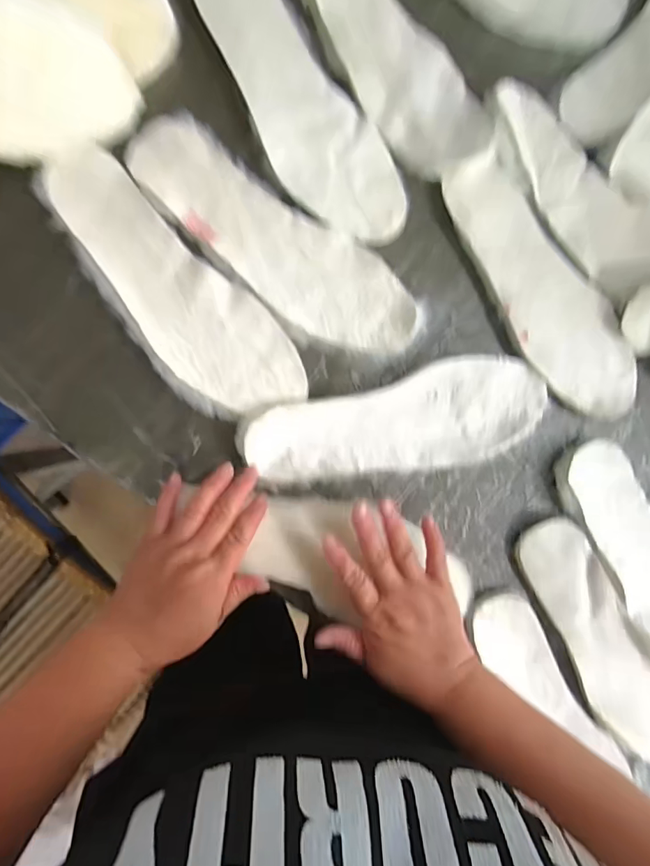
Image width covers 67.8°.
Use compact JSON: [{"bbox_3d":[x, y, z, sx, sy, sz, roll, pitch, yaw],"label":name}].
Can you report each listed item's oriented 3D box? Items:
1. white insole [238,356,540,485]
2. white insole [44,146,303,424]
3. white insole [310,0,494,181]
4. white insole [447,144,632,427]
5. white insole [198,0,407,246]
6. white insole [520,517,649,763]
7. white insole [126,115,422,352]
[{"bbox_3d":[0.069,-0.007,0.433,0.274,0.025,0.089,-14,93,-5],"label":"white insole"},{"bbox_3d":[-0.131,-0.117,0.408,0.094,0.010,0.262,-42,95,-3],"label":"white insole"},{"bbox_3d":[0.047,-0.350,0.422,0.090,0.012,0.262,-35,95,-4],"label":"white insole"},{"bbox_3d":[0.203,-0.130,0.445,0.089,0.011,0.269,-35,95,-4],"label":"white insole"},{"bbox_3d":[-0.025,-0.281,0.414,0.089,0.010,0.267,-38,95,-4],"label":"white insole"},{"bbox_3d":[0.277,0.213,0.467,0.083,0.021,0.284,-36,95,-4],"label":"white insole"},{"bbox_3d":[-0.042,-0.164,0.419,0.279,0.006,0.083,38,88,-6],"label":"white insole"}]

